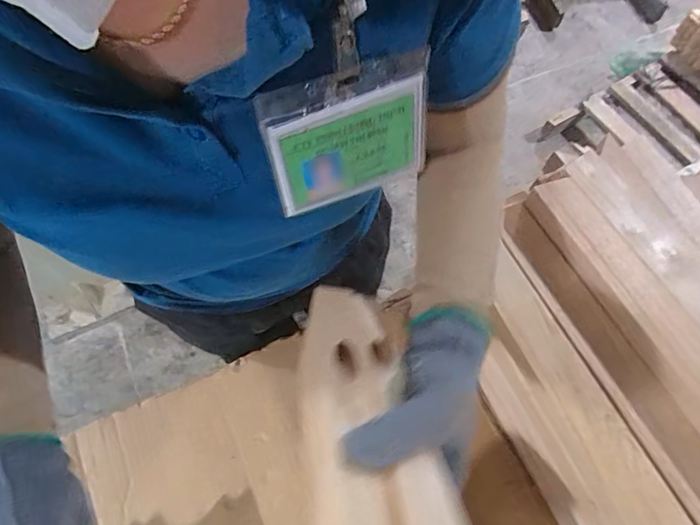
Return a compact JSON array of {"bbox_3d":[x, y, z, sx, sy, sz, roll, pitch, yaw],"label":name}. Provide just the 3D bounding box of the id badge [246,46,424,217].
[{"bbox_3d":[-0.001,-0.072,0.254,0.095,0.081,0.004,-23,50,-10],"label":"id badge"}]

